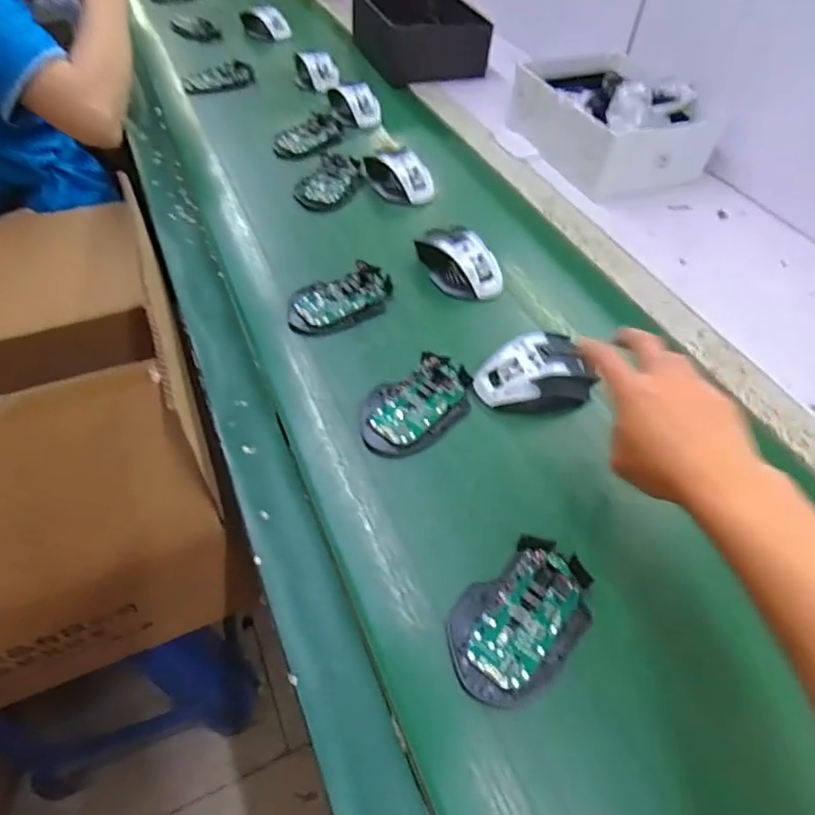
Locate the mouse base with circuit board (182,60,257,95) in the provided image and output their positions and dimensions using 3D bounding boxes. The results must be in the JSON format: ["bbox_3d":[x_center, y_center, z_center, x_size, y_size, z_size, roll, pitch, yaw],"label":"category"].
[{"bbox_3d":[-0.310,-0.537,0.891,0.120,0.017,0.052,-32,60,-26],"label":"mouse base with circuit board"}]

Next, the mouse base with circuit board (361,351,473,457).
[{"bbox_3d":[0.009,-0.004,0.485,0.116,0.018,0.070,-34,61,-27],"label":"mouse base with circuit board"}]

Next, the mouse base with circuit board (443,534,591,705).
[{"bbox_3d":[0.078,0.143,0.372,0.075,0.020,0.113,38,58,23],"label":"mouse base with circuit board"}]

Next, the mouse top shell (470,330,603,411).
[{"bbox_3d":[0.112,-0.030,0.499,0.094,0.036,0.068,-13,53,-14],"label":"mouse top shell"}]

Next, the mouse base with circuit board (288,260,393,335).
[{"bbox_3d":[-0.070,-0.114,0.571,0.116,0.017,0.064,-22,56,-20],"label":"mouse base with circuit board"}]

